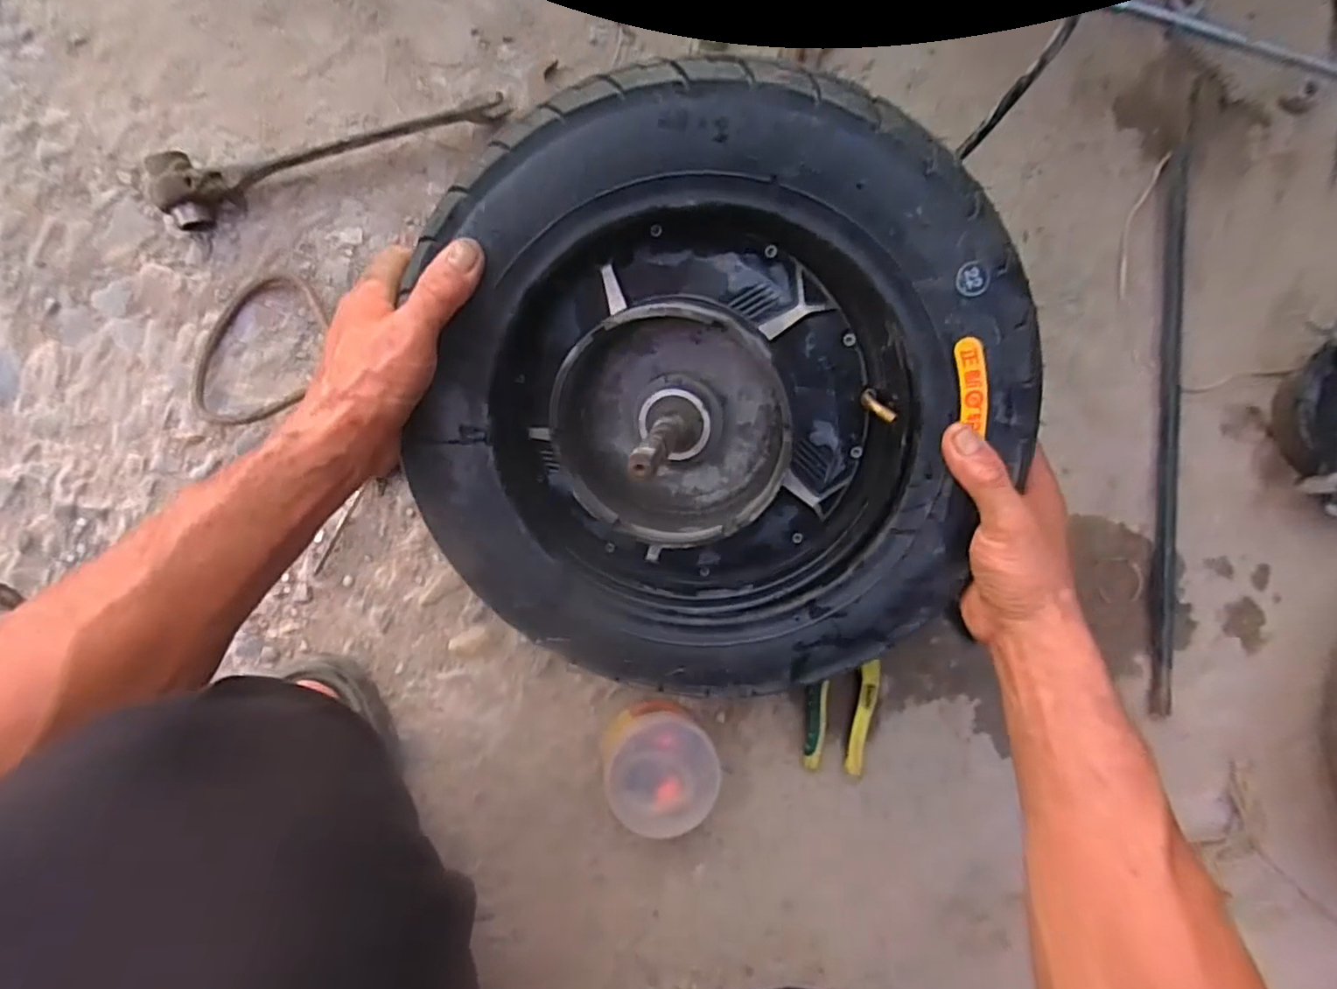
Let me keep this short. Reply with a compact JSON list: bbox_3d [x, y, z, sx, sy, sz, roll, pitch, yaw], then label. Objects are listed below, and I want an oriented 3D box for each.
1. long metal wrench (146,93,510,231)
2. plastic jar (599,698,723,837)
[{"bbox_3d":[-0.262,-0.270,0.531,0.268,0.033,0.047,-18,89,-6],"label":"long metal wrench"},{"bbox_3d":[-0.006,0.205,0.512,0.084,0.063,0.082,0,87,-5],"label":"plastic jar"}]

